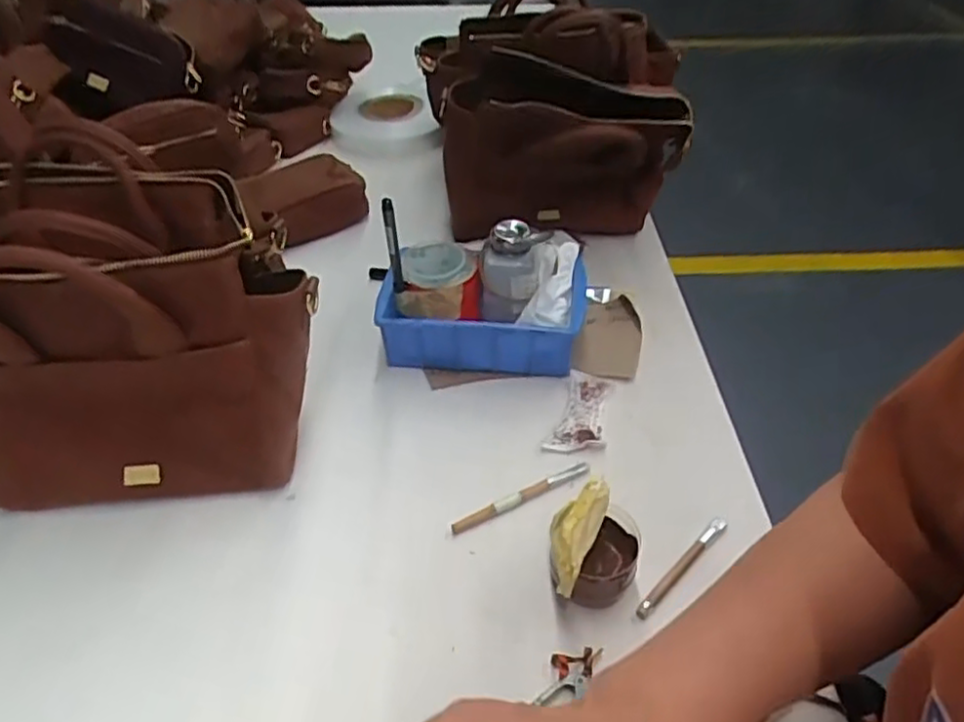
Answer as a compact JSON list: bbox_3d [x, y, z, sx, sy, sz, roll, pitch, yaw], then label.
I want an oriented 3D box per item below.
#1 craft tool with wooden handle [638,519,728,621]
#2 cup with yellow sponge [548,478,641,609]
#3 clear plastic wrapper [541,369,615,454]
[{"bbox_3d":[0.148,0.151,0.516,0.107,0.005,0.011,-33,51,-31],"label":"craft tool with wooden handle"},{"bbox_3d":[0.080,0.135,0.499,0.062,0.078,0.071,8,42,9],"label":"cup with yellow sponge"},{"bbox_3d":[0.093,0.047,0.643,0.048,0.007,0.103,13,43,15],"label":"clear plastic wrapper"}]

